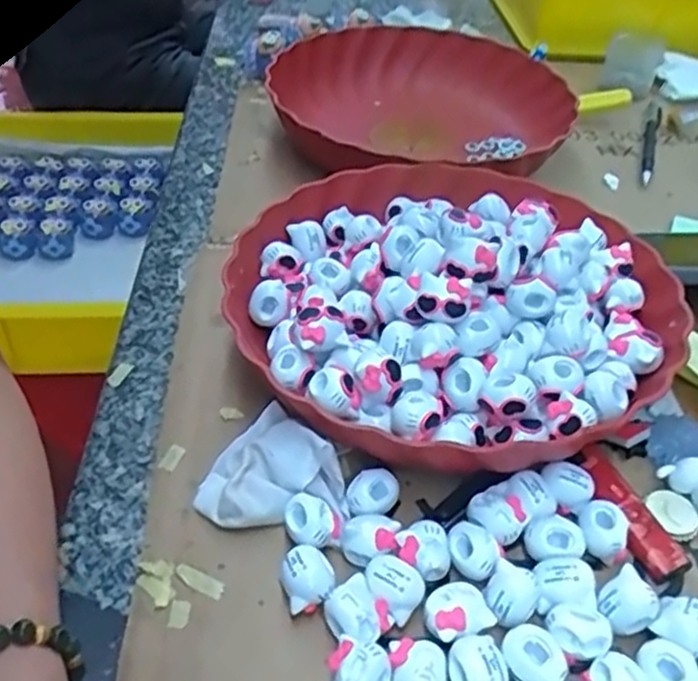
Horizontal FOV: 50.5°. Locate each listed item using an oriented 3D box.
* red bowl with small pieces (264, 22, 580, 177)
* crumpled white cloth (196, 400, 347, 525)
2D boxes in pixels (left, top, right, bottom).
[{"bbox_3d":[0.057,-0.186,0.602,0.225,0.048,0.266,-5,43,-10],"label":"red bowl with small pieces"},{"bbox_3d":[-0.040,0.061,0.337,0.054,0.034,0.064,-23,49,-27],"label":"crumpled white cloth"}]

